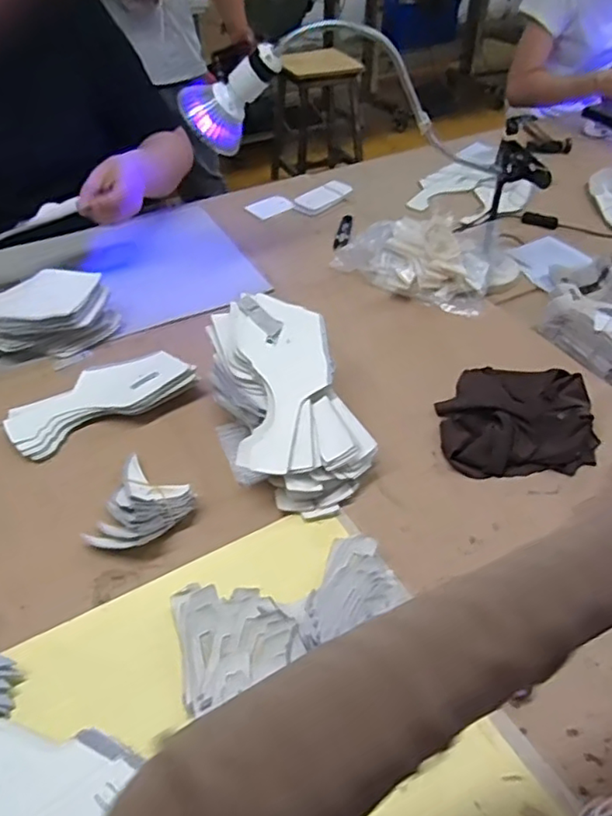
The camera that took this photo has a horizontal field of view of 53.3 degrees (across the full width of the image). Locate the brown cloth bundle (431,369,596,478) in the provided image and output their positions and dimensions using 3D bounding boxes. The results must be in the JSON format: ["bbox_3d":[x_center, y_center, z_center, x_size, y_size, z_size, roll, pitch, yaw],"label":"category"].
[{"bbox_3d":[0.222,0.009,0.653,0.159,0.041,0.132,-2,44,-3],"label":"brown cloth bundle"}]

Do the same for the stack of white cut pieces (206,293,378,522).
[{"bbox_3d":[-0.022,-0.005,0.611,0.124,0.115,0.201,-16,46,-16],"label":"stack of white cut pieces"}]

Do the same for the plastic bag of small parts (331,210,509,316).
[{"bbox_3d":[0.170,-0.225,0.886,0.244,0.062,0.188,18,47,17],"label":"plastic bag of small parts"}]

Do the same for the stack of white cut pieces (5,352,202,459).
[{"bbox_3d":[-0.224,-0.012,0.673,0.197,0.035,0.090,-20,48,-20],"label":"stack of white cut pieces"}]

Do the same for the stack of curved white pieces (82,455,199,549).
[{"bbox_3d":[-0.151,0.092,0.569,0.081,0.034,0.088,15,46,15],"label":"stack of curved white pieces"}]

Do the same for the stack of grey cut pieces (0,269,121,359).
[{"bbox_3d":[-0.351,-0.109,0.744,0.220,0.071,0.103,-5,44,-5],"label":"stack of grey cut pieces"}]

